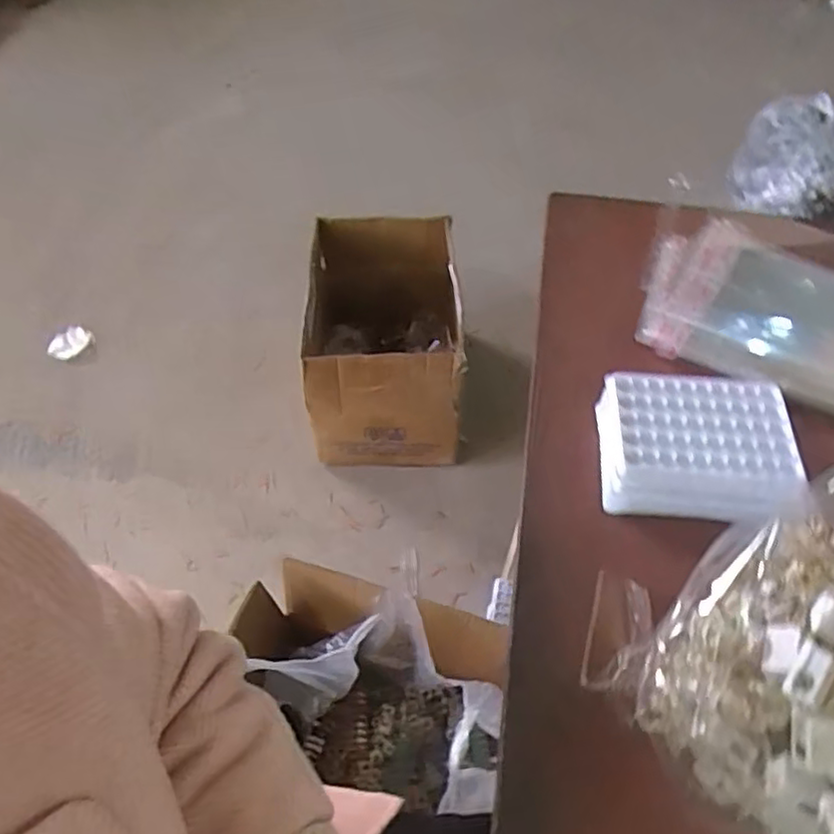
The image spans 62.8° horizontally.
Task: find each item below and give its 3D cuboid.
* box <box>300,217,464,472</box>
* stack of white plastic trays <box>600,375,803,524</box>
[{"bbox_3d":[-0.062,-0.150,1.326,0.271,0.293,0.420,-2,55,-1],"label":"box"},{"bbox_3d":[0.199,0.023,0.494,0.131,0.037,0.106,5,55,4],"label":"stack of white plastic trays"}]

